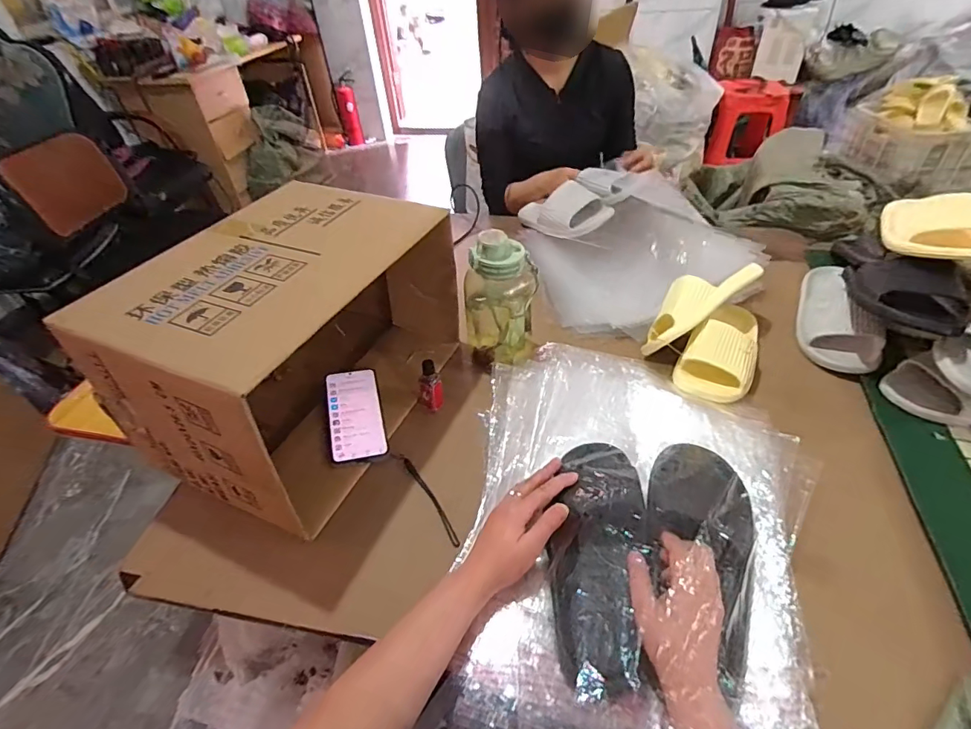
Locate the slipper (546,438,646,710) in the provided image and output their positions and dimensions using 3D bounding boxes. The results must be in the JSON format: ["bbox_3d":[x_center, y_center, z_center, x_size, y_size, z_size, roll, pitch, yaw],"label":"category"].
[{"bbox_3d":[0.117,0.180,0.506,0.086,0.062,0.261,5,48,10],"label":"slipper"}]

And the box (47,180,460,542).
[{"bbox_3d":[-0.261,-0.048,0.669,0.283,0.259,0.420,16,47,21],"label":"box"}]

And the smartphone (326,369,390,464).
[{"bbox_3d":[-0.185,0.069,0.687,0.076,0.008,0.152,-4,50,-20],"label":"smartphone"}]

